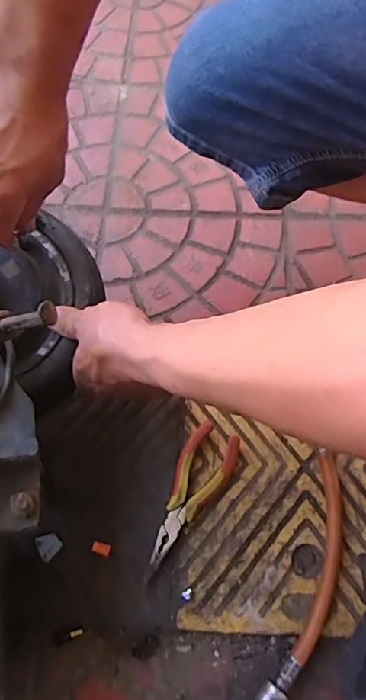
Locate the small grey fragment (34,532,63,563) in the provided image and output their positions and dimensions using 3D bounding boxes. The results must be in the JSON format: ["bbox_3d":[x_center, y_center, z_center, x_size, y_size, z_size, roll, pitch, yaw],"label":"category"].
[{"bbox_3d":[-0.129,0.188,0.476,0.024,0.004,0.024,-24,67,-9],"label":"small grey fragment"}]

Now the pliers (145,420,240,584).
[{"bbox_3d":[0.002,0.143,0.480,0.050,0.022,0.148,31,75,11],"label":"pliers"}]

